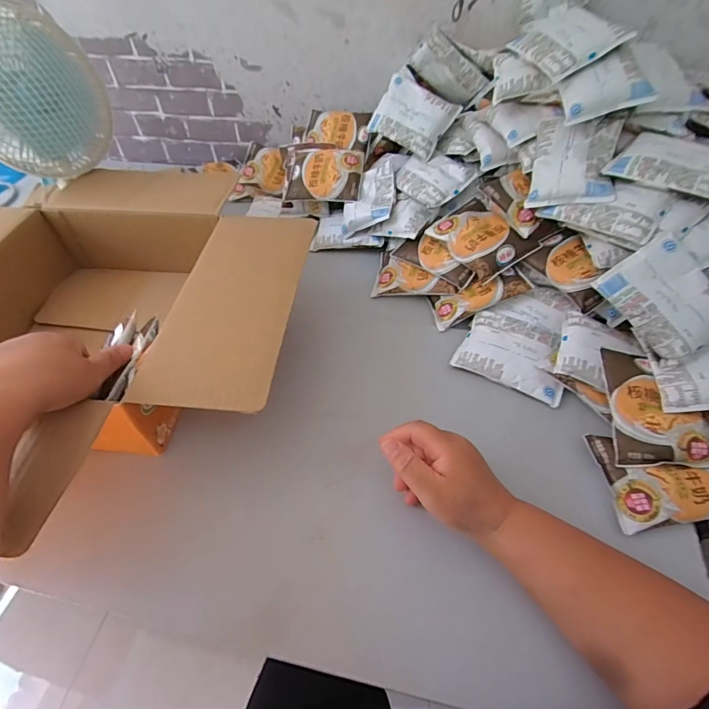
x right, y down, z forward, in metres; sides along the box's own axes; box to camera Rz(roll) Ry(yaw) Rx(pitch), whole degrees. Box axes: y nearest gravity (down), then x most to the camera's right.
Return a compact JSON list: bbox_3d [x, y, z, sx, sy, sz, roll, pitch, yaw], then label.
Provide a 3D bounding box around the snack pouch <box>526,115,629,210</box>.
[{"bbox_3d":[0.269,-0.241,0.510,0.093,0.019,0.119,8,77,30],"label":"snack pouch"}]

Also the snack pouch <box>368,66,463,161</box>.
[{"bbox_3d":[0.094,-0.381,0.655,0.119,0.019,0.102,36,98,16],"label":"snack pouch"}]

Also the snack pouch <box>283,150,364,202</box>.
[{"bbox_3d":[-0.056,-0.298,0.689,0.136,0.019,0.093,4,78,15],"label":"snack pouch"}]

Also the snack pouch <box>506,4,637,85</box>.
[{"bbox_3d":[0.260,-0.390,0.510,0.092,0.016,0.118,-26,57,14],"label":"snack pouch"}]

